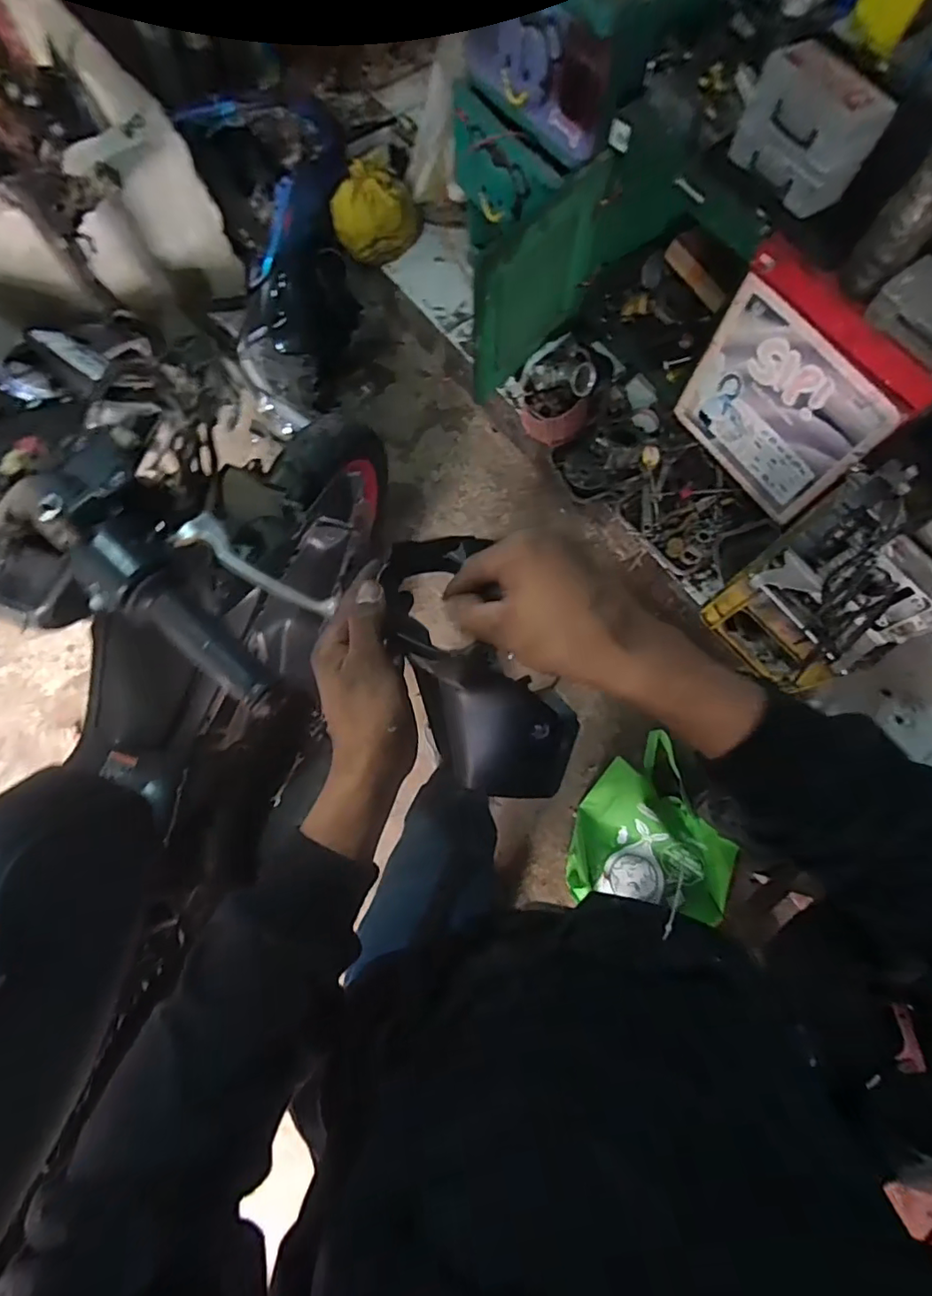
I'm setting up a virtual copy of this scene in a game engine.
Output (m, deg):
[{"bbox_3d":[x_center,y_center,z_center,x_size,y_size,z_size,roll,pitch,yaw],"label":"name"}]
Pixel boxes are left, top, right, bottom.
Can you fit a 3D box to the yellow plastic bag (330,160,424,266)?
[{"bbox_3d":[-0.254,-1.189,1.537,0.201,0.157,0.183,25,74,5],"label":"yellow plastic bag"}]

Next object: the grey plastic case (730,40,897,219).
[{"bbox_3d":[0.533,-0.826,0.877,0.086,0.148,0.227,-26,76,-10],"label":"grey plastic case"}]

